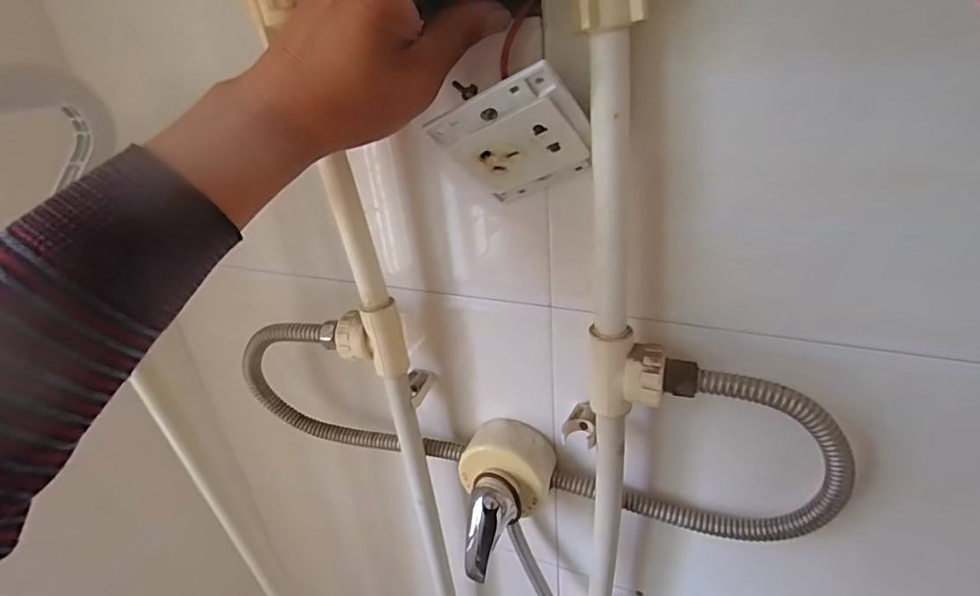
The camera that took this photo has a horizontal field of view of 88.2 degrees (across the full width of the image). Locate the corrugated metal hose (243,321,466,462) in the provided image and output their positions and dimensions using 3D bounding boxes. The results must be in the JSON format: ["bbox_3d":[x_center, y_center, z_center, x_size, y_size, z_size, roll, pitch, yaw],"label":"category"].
[{"bbox_3d":[-0.128,0.084,0.451,0.197,0.147,0.030,4,29,16],"label":"corrugated metal hose"}]

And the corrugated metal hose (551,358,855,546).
[{"bbox_3d":[0.138,0.113,0.361,0.196,0.164,0.029,8,31,22],"label":"corrugated metal hose"}]

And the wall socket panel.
[{"bbox_3d":[0.019,-0.090,0.296,0.079,0.083,0.015,-17,52,31],"label":"wall socket panel"}]

